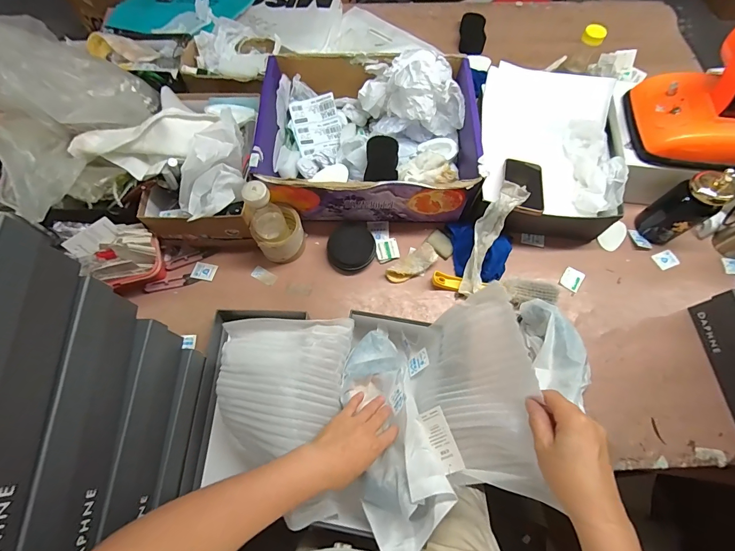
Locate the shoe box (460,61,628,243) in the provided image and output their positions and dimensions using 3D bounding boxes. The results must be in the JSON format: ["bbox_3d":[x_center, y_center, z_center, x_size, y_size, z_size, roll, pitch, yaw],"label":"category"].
[{"bbox_3d":[0.341,-0.254,0.712,0.270,0.133,0.344,5,68,2],"label":"shoe box"}]

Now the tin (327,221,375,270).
[{"bbox_3d":[-0.029,-0.057,0.682,0.085,0.039,0.092,0,68,0],"label":"tin"}]

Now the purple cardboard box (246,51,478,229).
[{"bbox_3d":[-0.001,-0.284,0.709,0.398,0.162,0.335,-2,68,-1],"label":"purple cardboard box"}]

